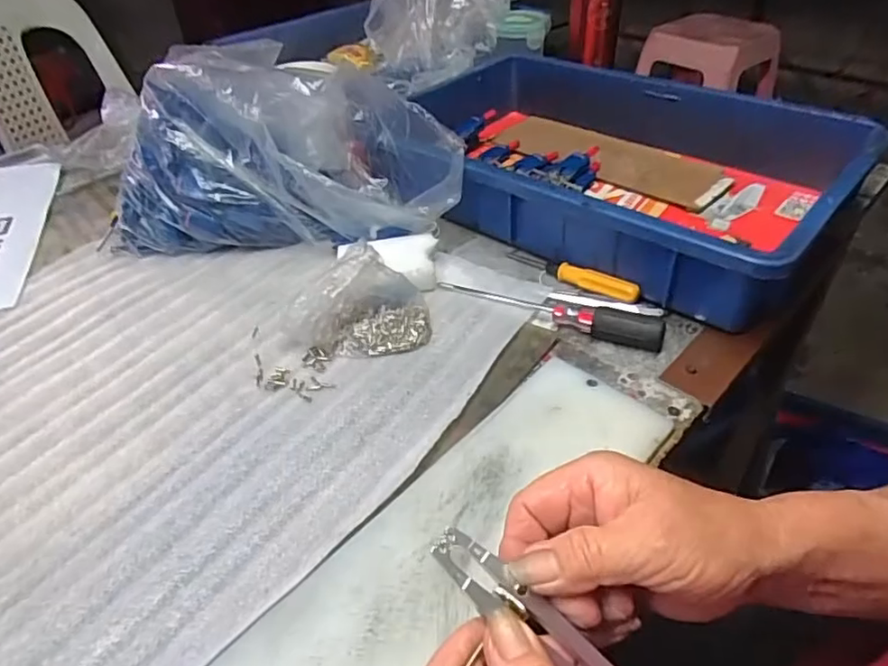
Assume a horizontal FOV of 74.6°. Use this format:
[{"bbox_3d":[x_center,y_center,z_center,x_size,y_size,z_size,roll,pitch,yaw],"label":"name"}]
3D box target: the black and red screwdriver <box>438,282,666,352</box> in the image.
[{"bbox_3d":[0.078,-0.023,0.444,0.173,0.020,0.021,19,45,23],"label":"black and red screwdriver"}]

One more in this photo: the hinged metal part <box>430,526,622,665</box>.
[{"bbox_3d":[0.045,0.118,0.219,0.119,0.009,0.019,41,52,6],"label":"hinged metal part"}]

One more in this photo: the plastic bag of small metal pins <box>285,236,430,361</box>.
[{"bbox_3d":[-0.065,-0.020,0.422,0.105,0.061,0.050,-9,41,-7],"label":"plastic bag of small metal pins"}]

